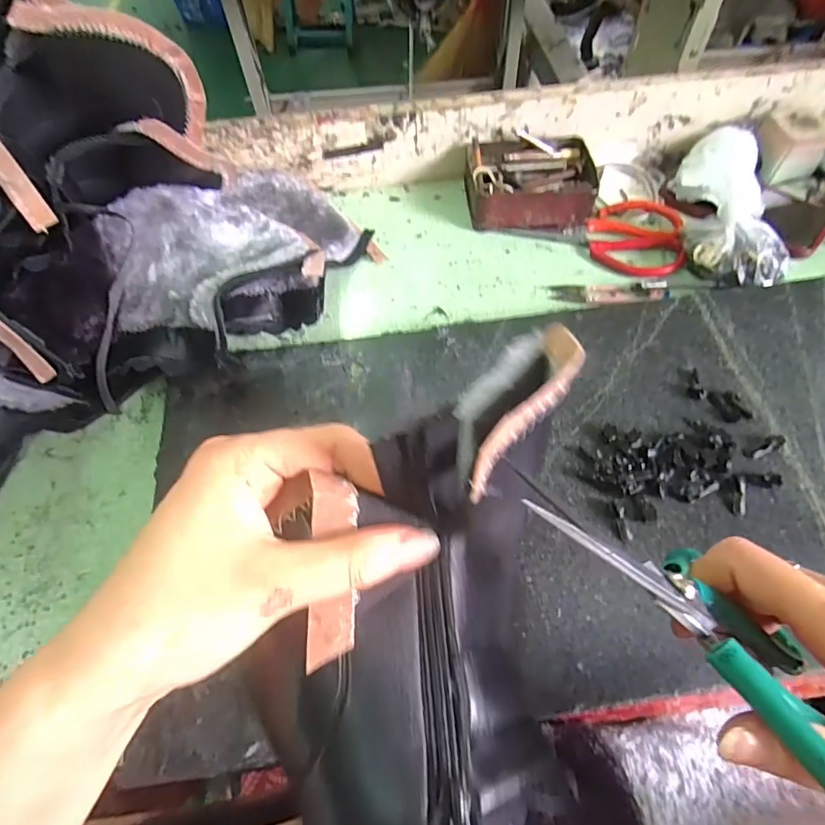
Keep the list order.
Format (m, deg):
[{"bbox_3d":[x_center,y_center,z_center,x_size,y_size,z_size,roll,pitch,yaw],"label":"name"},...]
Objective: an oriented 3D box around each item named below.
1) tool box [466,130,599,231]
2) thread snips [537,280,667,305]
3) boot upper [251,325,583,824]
[{"bbox_3d":[0.122,-0.239,0.534,0.127,0.043,0.104,0,59,1],"label":"tool box"},{"bbox_3d":[0.184,-0.114,0.478,0.108,0.018,0.026,4,59,4],"label":"thread snips"},{"bbox_3d":[0.004,0.064,0.194,0.106,0.096,0.173,2,59,3],"label":"boot upper"}]

